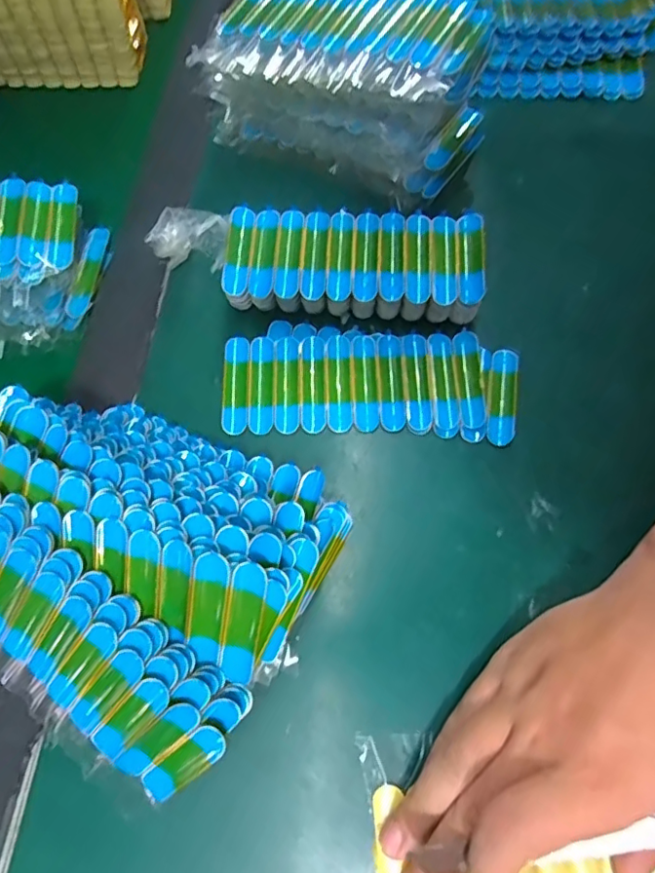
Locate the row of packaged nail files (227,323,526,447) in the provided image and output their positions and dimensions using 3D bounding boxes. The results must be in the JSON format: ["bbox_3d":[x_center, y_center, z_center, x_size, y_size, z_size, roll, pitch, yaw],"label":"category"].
[{"bbox_3d":[0.025,-0.035,0.336,0.173,0.008,0.071,2,69,3],"label":"row of packaged nail files"}]

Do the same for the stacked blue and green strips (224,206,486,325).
[{"bbox_3d":[0.016,-0.104,0.346,0.153,0.029,0.066,4,69,4],"label":"stacked blue and green strips"}]

